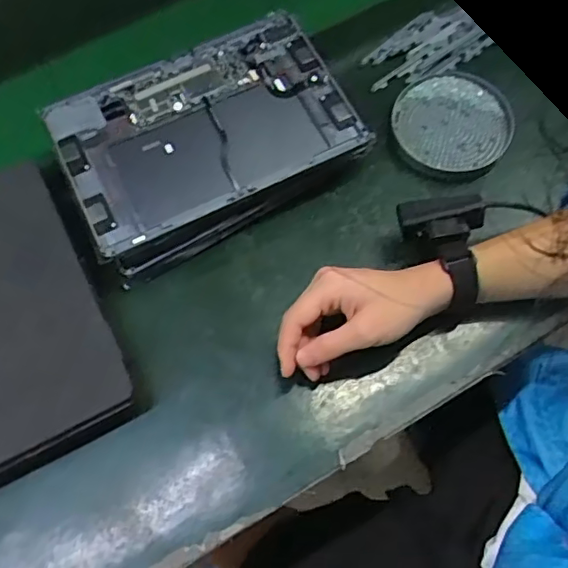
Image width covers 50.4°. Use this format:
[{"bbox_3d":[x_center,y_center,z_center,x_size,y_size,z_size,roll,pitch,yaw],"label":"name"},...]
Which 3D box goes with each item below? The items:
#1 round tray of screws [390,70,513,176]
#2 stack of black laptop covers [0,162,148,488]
[{"bbox_3d":[0.176,-0.171,0.627,0.124,0.012,0.124,-1,66,3],"label":"round tray of screws"},{"bbox_3d":[-0.235,0.026,0.508,0.160,0.037,0.250,-25,80,-8],"label":"stack of black laptop covers"}]

